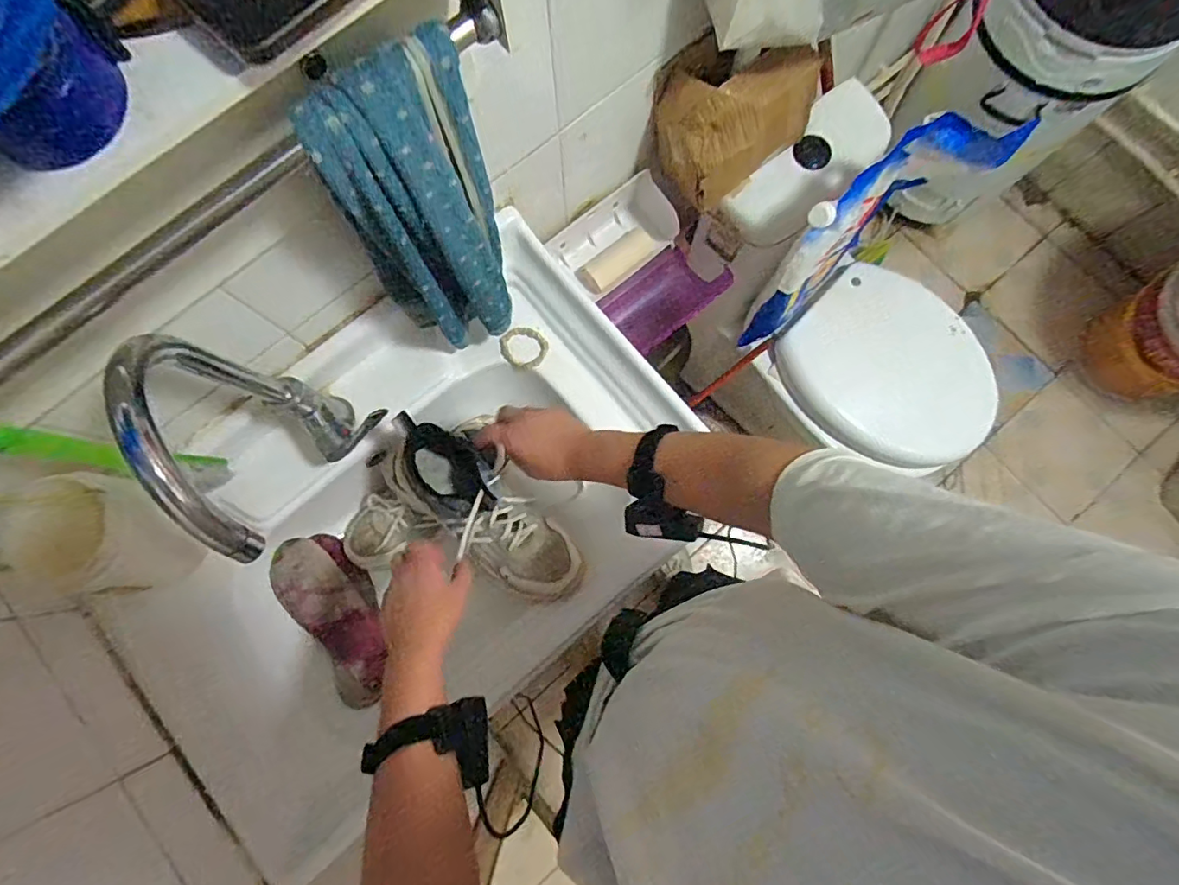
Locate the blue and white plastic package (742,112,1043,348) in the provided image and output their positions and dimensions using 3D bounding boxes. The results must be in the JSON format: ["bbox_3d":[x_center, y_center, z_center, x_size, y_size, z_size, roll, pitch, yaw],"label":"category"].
[{"bbox_3d":[0.435,-0.333,0.893,0.335,0.426,0.087,-30,81,-5],"label":"blue and white plastic package"}]

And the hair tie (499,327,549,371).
[{"bbox_3d":[-0.087,-0.127,0.734,0.059,0.016,0.056,0,80,1],"label":"hair tie"}]

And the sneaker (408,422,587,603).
[{"bbox_3d":[-0.120,0.089,0.662,0.262,0.114,0.090,44,83,7],"label":"sneaker"}]

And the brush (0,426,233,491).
[{"bbox_3d":[-0.400,0.015,0.474,0.023,0.229,0.031,10,80,2],"label":"brush"}]

